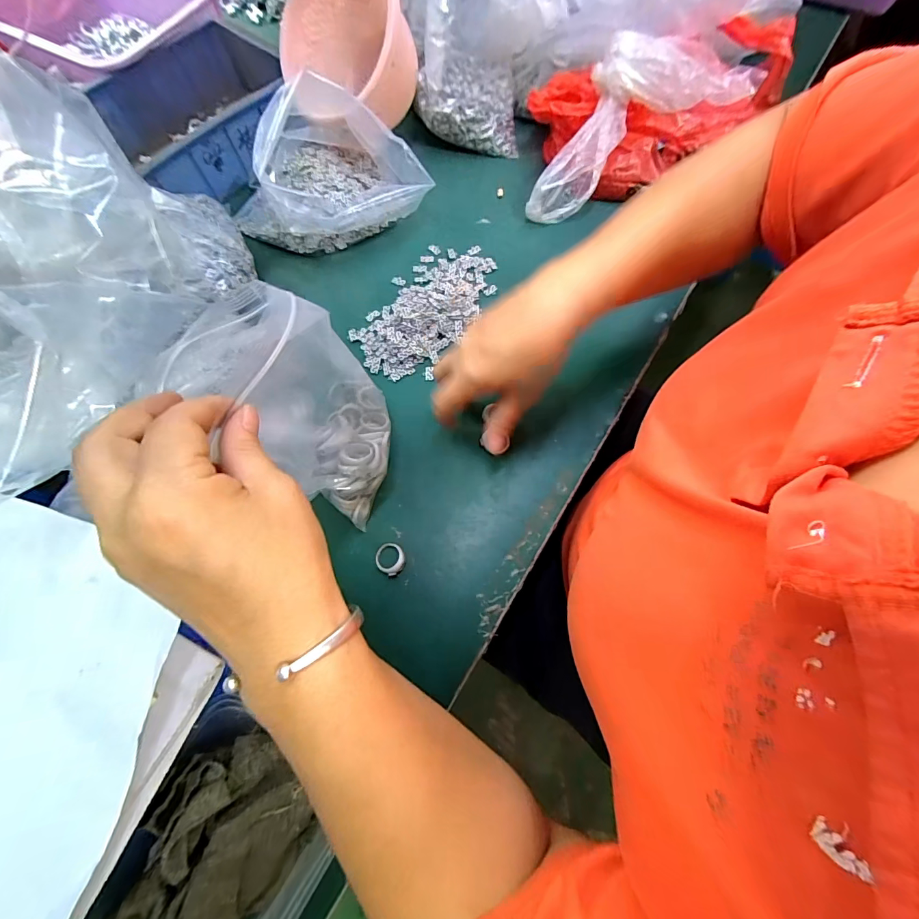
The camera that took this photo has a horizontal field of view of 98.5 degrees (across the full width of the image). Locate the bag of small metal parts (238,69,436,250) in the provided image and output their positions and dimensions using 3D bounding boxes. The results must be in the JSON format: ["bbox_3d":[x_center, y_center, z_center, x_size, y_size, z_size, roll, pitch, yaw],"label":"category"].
[{"bbox_3d":[-0.148,-0.304,0.413,0.204,0.112,0.138,-21,71,-5],"label":"bag of small metal parts"}]

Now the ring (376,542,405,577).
[{"bbox_3d":[-0.056,0.080,0.322,0.025,0.006,0.023,-1,70,2],"label":"ring"}]

